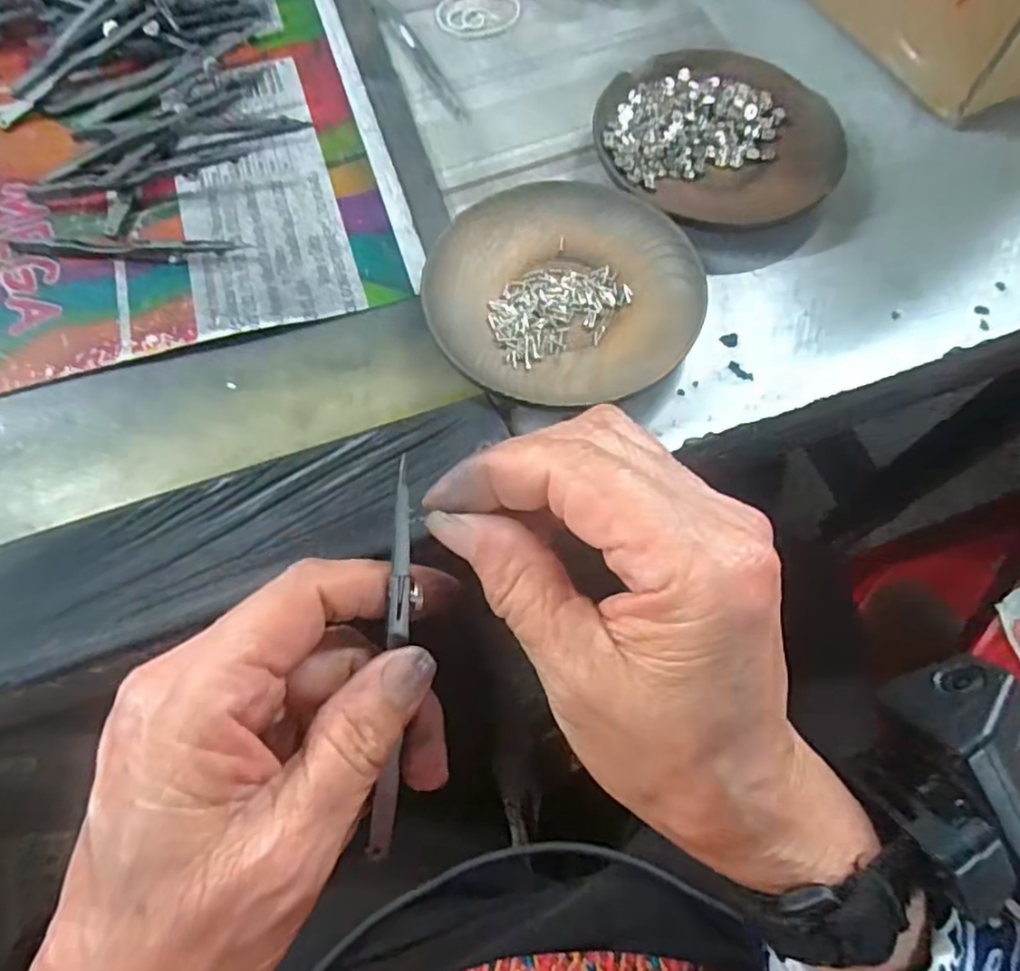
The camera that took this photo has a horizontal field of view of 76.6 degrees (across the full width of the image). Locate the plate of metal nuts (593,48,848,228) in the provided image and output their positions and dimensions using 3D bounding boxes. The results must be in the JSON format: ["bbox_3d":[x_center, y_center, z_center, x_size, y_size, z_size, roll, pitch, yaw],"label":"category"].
[{"bbox_3d":[0.100,-0.169,0.314,0.113,0.020,0.102,10,67,3],"label":"plate of metal nuts"}]

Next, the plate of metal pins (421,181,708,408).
[{"bbox_3d":[0.022,-0.082,0.276,0.112,0.016,0.112,0,66,-1],"label":"plate of metal pins"}]

